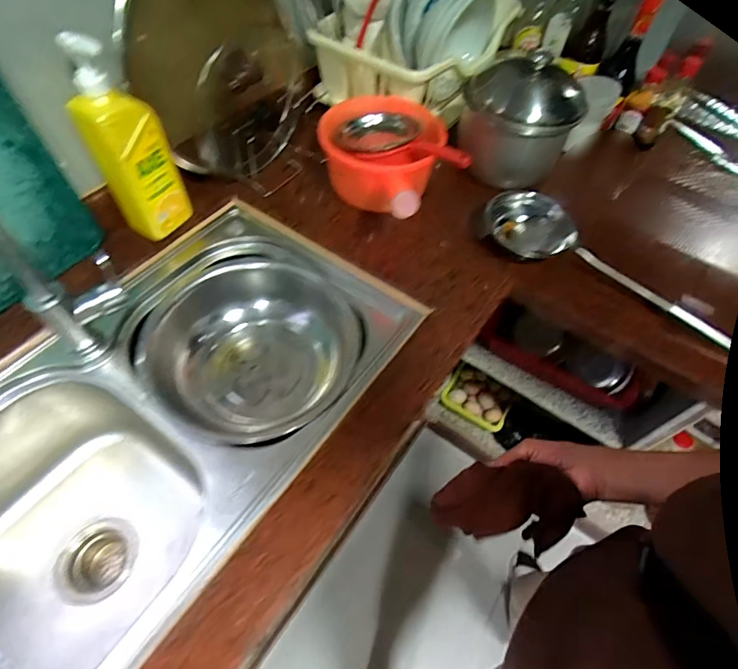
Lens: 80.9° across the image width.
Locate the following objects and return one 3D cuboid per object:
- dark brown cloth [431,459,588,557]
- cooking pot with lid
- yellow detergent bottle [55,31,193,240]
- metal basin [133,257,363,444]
[{"bbox_3d":[0.136,0.167,0.433,0.131,0.058,0.065,14,57,6],"label":"dark brown cloth"},{"bbox_3d":[0.263,-0.372,0.777,0.200,0.178,0.224,20,58,9],"label":"cooking pot with lid"},{"bbox_3d":[-0.338,-0.262,0.616,0.102,0.275,0.063,-27,63,-20],"label":"yellow detergent bottle"},{"bbox_3d":[-0.200,0.032,0.714,0.322,0.136,0.309,2,57,-3],"label":"metal basin"}]

